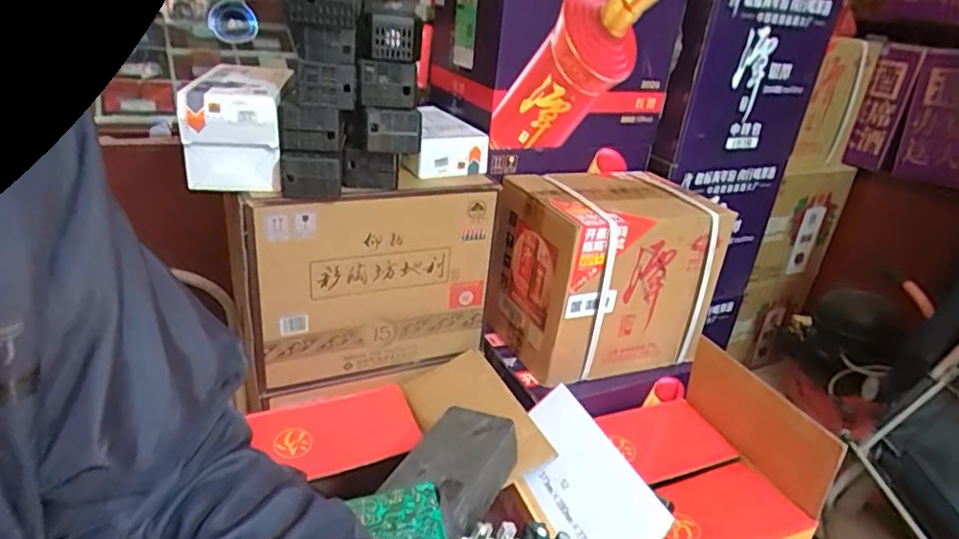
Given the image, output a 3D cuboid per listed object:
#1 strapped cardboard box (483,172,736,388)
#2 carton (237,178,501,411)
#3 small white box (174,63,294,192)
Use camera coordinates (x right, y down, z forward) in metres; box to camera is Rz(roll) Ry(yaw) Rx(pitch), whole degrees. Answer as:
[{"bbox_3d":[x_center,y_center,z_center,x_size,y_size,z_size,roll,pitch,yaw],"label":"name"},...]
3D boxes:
[{"bbox_3d":[0.209,0.007,1.035,0.310,0.291,0.233,-8,30,-26],"label":"strapped cardboard box"},{"bbox_3d":[-0.165,0.037,0.926,0.380,0.339,0.046,-6,29,-23],"label":"carton"},{"bbox_3d":[-0.333,-0.202,0.821,0.121,0.130,0.189,-2,28,-16],"label":"small white box"}]

